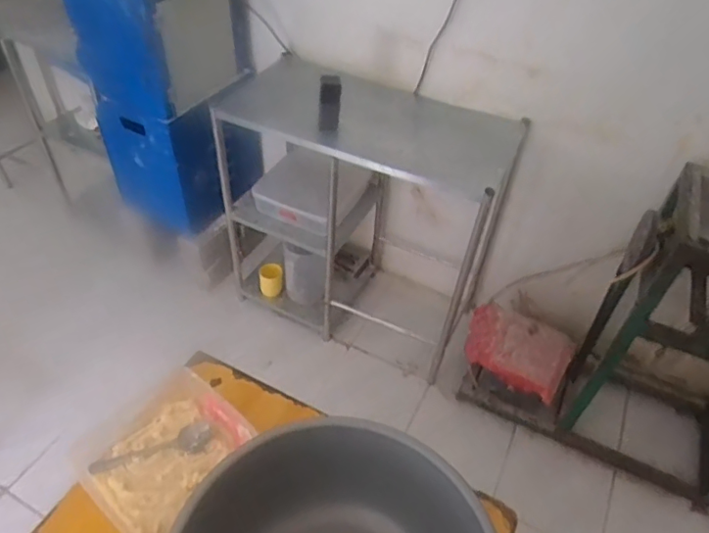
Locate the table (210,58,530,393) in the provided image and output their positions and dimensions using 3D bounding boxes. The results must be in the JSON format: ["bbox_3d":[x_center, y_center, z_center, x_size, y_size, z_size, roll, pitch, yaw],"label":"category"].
[{"bbox_3d":[-0.013,-0.172,1.735,0.863,0.785,0.400,20,47,15],"label":"table"}]

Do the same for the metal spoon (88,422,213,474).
[{"bbox_3d":[-0.288,0.267,0.781,0.167,0.014,0.037,-17,49,-20],"label":"metal spoon"}]

